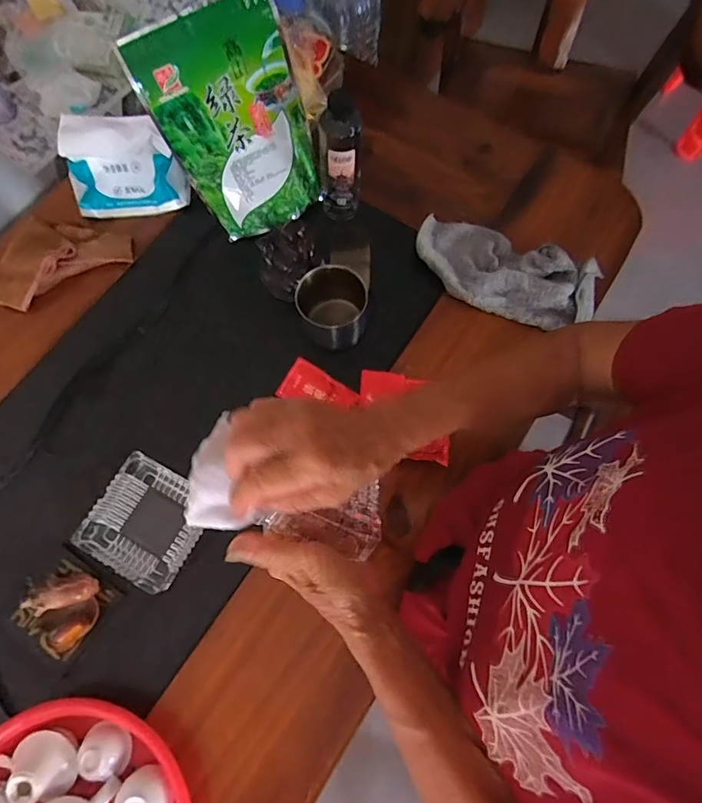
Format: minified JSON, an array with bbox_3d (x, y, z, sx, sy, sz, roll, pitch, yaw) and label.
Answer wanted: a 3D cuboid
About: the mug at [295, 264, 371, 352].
[{"bbox_3d":[-0.023,-0.118,0.606,0.082,0.074,0.088,12,71,4],"label":"mug"}]

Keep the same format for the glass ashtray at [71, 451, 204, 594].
[{"bbox_3d":[-0.237,0.140,0.559,0.121,0.035,0.124,25,73,8],"label":"glass ashtray"}]

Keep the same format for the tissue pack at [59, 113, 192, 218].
[{"bbox_3d":[-0.316,-0.323,0.665,0.157,0.117,0.072,-3,71,-1],"label":"tissue pack"}]

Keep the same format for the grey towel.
[{"bbox_3d":[0.205,-0.177,0.641,0.247,0.041,0.113,20,72,7],"label":"grey towel"}]

